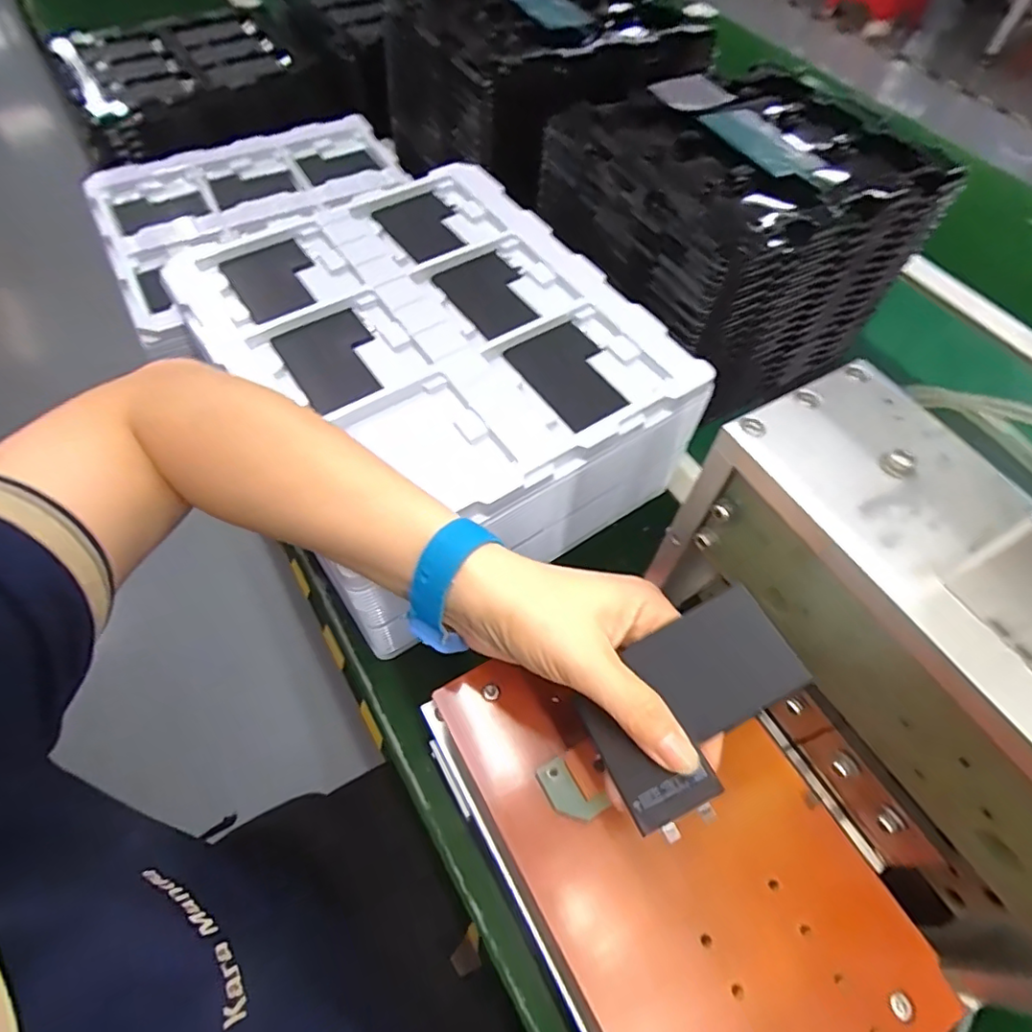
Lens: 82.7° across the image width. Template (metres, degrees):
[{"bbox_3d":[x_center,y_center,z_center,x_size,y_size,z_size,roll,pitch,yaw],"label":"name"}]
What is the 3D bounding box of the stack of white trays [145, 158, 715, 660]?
[{"bbox_3d":[-0.070,-0.113,0.485,0.288,0.137,0.341,-30,65,-19],"label":"stack of white trays"}]

